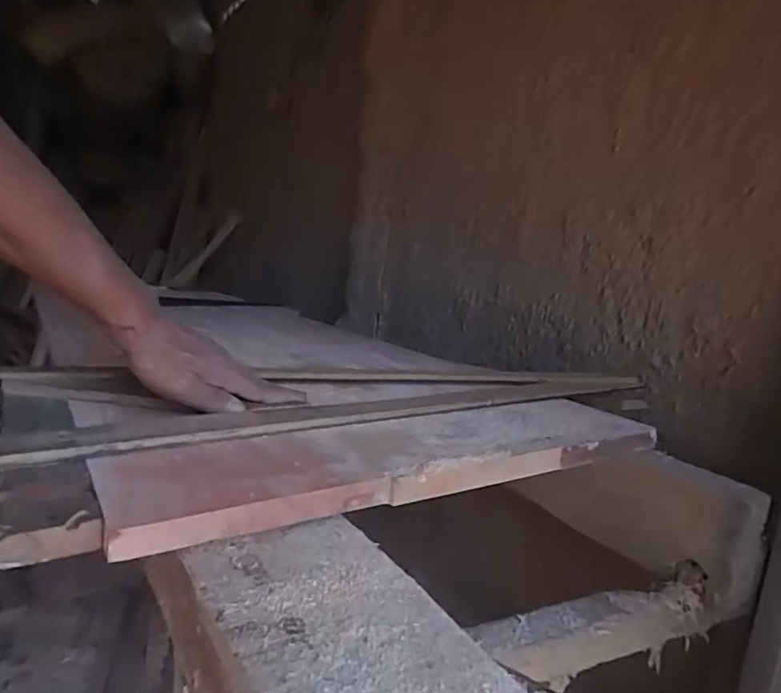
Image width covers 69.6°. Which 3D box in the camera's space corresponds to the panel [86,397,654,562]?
[{"bbox_3d":[0.024,0.090,0.494,0.501,0.026,0.136,-1,12,-35],"label":"panel"}]

